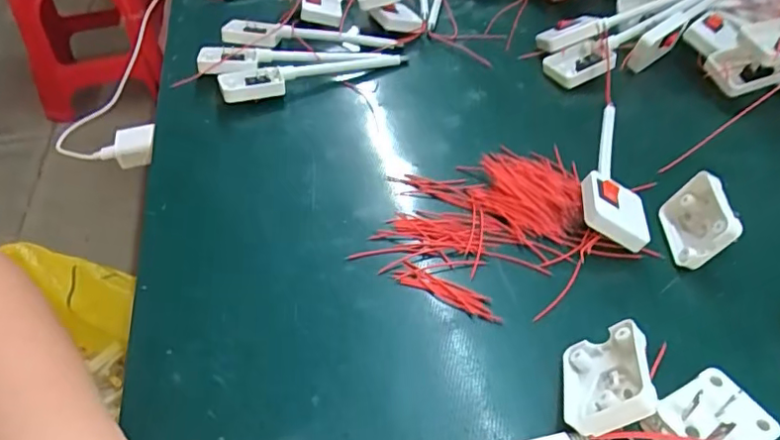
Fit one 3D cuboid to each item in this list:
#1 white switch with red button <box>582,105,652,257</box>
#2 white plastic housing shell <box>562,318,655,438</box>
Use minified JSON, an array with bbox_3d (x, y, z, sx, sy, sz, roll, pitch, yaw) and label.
[{"bbox_3d":[0.144,-0.041,0.373,0.037,0.026,0.147,8,45,10],"label":"white switch with red button"},{"bbox_3d":[0.097,0.072,0.255,0.013,0.042,0.049,46,32,-13],"label":"white plastic housing shell"}]

